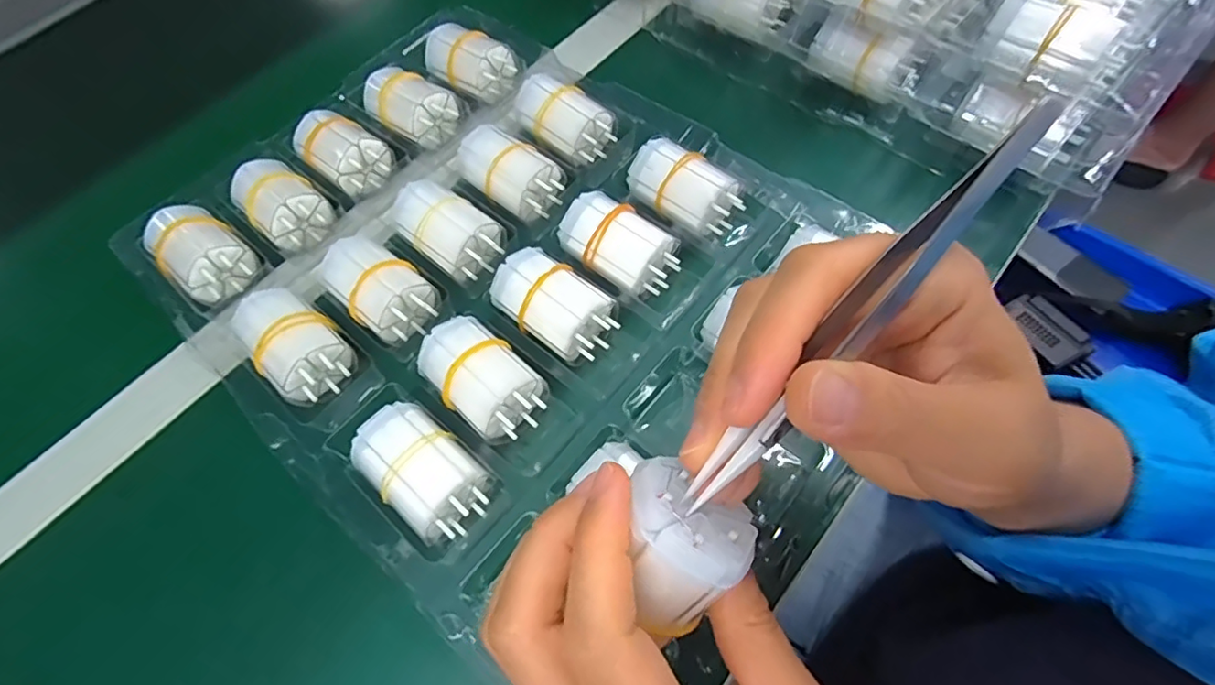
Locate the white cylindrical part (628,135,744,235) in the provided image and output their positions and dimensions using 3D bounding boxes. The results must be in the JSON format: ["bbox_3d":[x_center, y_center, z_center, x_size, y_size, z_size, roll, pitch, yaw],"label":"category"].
[{"bbox_3d":[0.044,-0.087,0.329,0.063,0.034,0.035,33,68,18],"label":"white cylindrical part"}]

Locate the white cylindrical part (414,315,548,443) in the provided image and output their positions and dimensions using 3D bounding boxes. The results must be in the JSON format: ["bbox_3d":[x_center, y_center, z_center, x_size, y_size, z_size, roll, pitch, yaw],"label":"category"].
[{"bbox_3d":[-0.061,0.019,0.284,0.039,0.032,0.064,-40,68,-17],"label":"white cylindrical part"}]

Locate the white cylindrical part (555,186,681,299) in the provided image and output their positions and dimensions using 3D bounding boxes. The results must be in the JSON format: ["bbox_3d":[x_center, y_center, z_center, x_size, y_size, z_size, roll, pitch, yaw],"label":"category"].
[{"bbox_3d":[0.007,-0.051,0.314,0.064,0.034,0.039,32,68,17],"label":"white cylindrical part"}]

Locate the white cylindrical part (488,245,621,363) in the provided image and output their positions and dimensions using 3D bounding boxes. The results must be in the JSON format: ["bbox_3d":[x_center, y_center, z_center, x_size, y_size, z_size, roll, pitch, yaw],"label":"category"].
[{"bbox_3d":[-0.028,-0.018,0.301,0.062,0.034,0.039,38,70,20],"label":"white cylindrical part"}]

